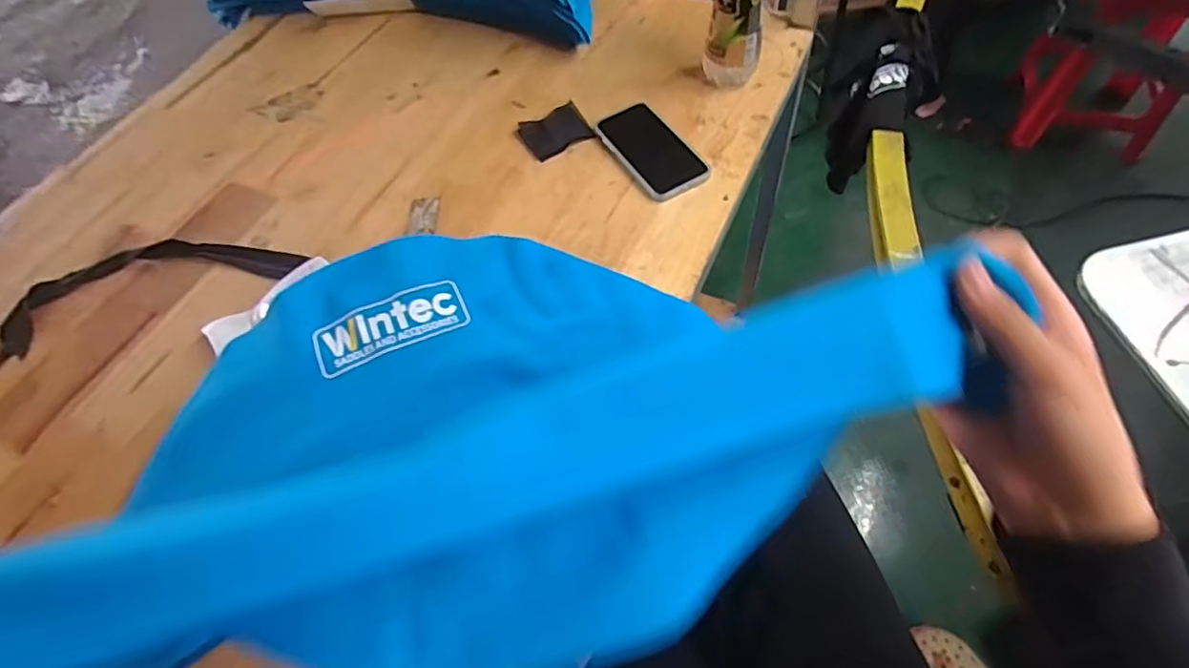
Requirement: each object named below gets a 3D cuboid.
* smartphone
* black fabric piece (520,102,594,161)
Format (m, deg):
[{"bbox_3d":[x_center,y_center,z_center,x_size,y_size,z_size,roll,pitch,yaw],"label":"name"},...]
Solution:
[{"bbox_3d":[0.063,-0.206,0.653,0.072,0.011,0.139,-27,60,-12],"label":"smartphone"},{"bbox_3d":[-0.047,-0.241,0.690,0.075,0.009,0.070,-24,59,-10],"label":"black fabric piece"}]

